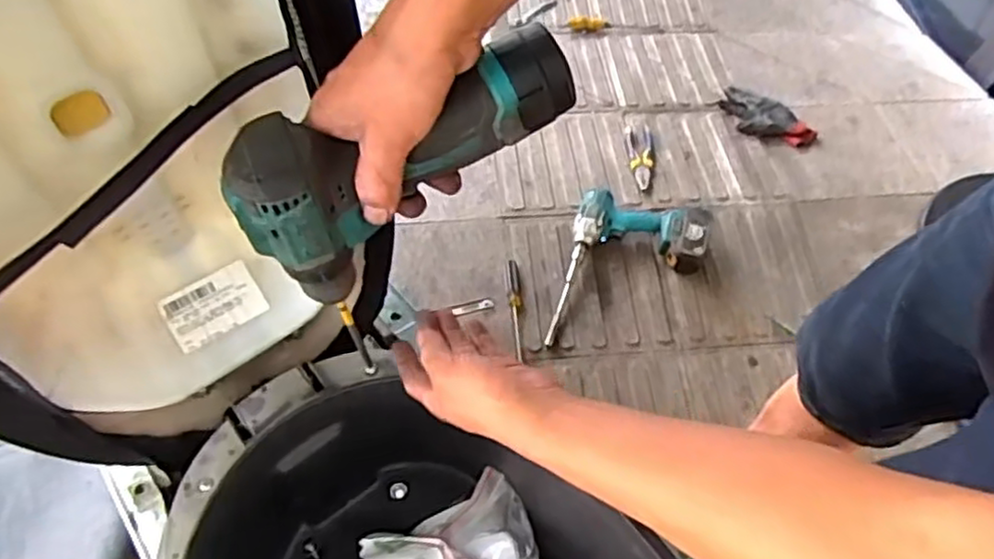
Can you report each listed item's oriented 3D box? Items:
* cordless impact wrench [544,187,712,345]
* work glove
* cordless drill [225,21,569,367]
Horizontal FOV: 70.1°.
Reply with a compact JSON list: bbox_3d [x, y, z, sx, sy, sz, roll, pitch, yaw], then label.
[{"bbox_3d":[0.209,-0.064,1.329,0.371,0.084,0.225,-23,66,-15],"label":"cordless impact wrench"},{"bbox_3d":[0.599,-0.348,1.589,0.212,0.044,0.115,27,64,10],"label":"work glove"},{"bbox_3d":[-0.050,-0.069,0.420,0.207,0.130,0.062,-29,66,7],"label":"cordless drill"}]

